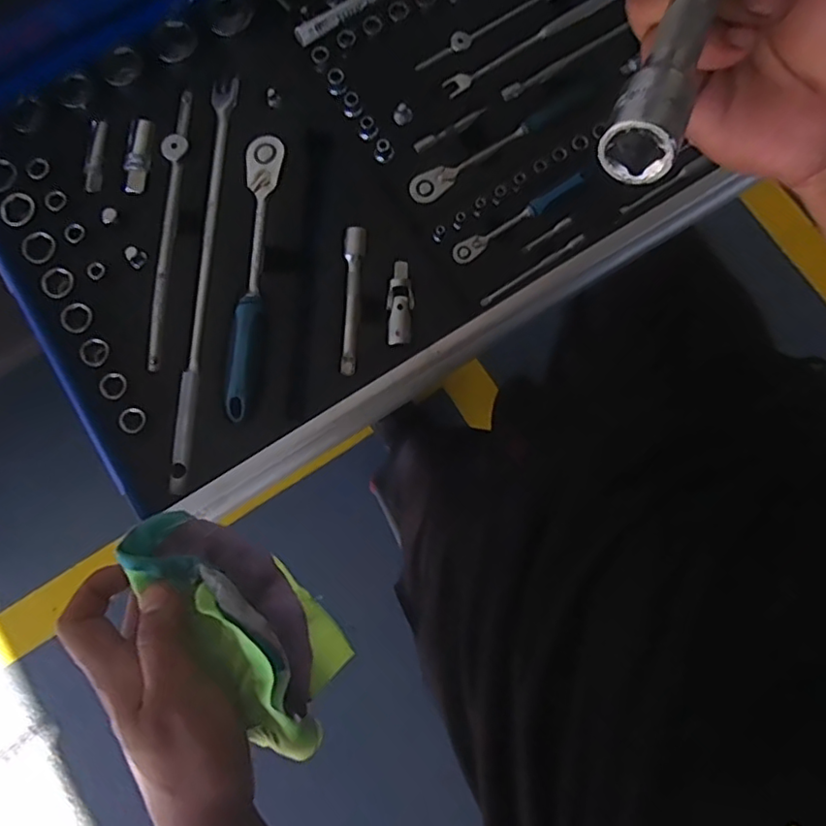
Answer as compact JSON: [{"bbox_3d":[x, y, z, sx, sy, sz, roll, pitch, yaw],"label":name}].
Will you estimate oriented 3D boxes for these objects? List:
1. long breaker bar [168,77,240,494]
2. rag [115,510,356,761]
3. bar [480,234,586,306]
[{"bbox_3d":[-0.170,-0.112,0.485,0.022,0.019,0.348,2,79,1],"label":"long breaker bar"},{"bbox_3d":[-0.095,0.114,0.323,0.065,0.060,0.143,-41,81,-7],"label":"rag"},{"bbox_3d":[0.093,-0.110,0.461,0.092,0.005,0.007,-33,80,7],"label":"bar"}]

